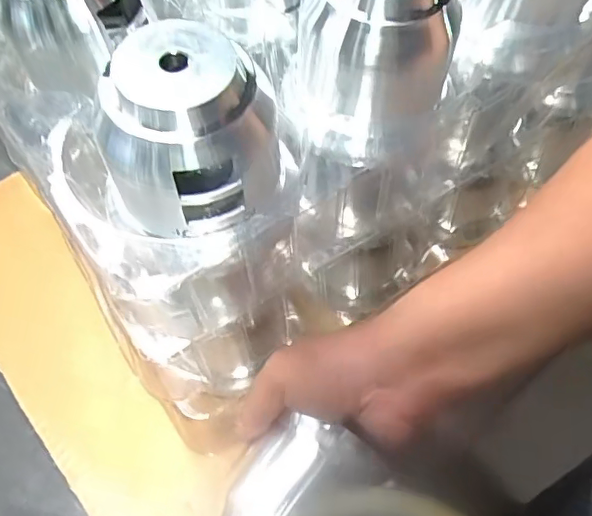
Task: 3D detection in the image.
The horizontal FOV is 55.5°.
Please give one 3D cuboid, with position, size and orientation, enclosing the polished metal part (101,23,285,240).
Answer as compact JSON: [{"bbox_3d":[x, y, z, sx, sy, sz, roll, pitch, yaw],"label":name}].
[{"bbox_3d":[-0.040,-0.049,0.228,0.059,0.071,0.068,20,58,17],"label":"polished metal part"}]

